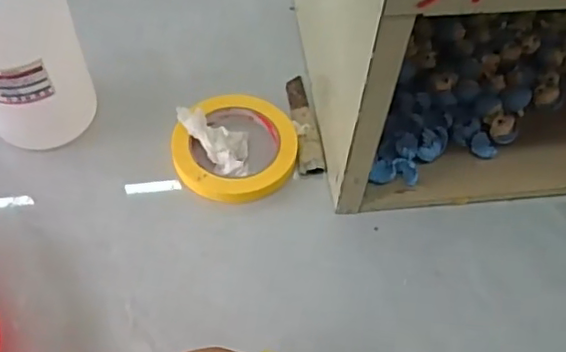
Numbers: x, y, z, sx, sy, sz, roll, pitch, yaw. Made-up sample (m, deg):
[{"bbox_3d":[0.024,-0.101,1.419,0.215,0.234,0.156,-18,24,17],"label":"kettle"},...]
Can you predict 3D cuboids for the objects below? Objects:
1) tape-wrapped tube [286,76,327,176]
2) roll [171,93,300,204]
[{"bbox_3d":[0.017,-0.052,0.560,0.024,0.009,0.117,-7,56,-7],"label":"tape-wrapped tube"},{"bbox_3d":[-0.043,-0.025,0.530,0.107,0.021,0.103,1,56,-2],"label":"roll"}]

